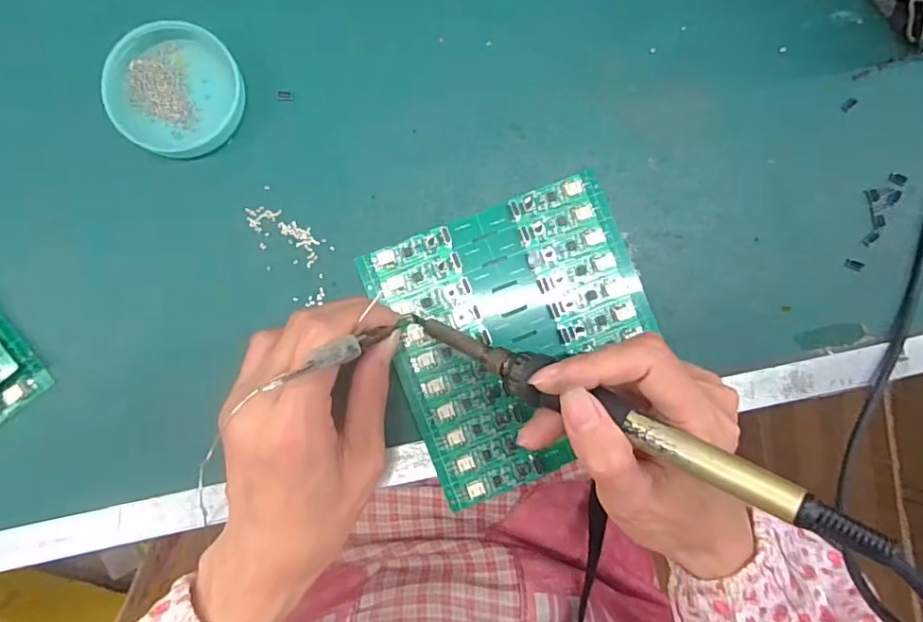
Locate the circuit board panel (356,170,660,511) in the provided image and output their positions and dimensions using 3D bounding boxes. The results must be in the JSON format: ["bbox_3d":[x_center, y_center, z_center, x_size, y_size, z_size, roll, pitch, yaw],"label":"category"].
[{"bbox_3d":[0.033,0.013,0.293,0.134,0.007,0.136,-21,88,-4],"label":"circuit board panel"}]

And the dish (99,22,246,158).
[{"bbox_3d":[-0.143,-0.111,0.282,0.058,0.019,0.063,0,87,-3],"label":"dish"}]

